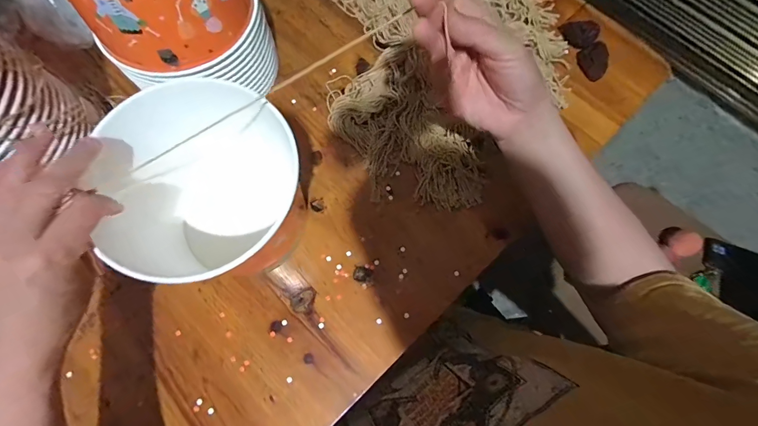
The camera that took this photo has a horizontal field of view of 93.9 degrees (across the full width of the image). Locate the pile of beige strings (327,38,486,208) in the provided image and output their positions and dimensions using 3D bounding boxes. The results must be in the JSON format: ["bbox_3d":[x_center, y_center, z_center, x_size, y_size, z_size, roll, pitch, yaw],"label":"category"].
[{"bbox_3d":[0.028,-0.091,0.410,0.127,0.036,0.201,-24,75,-7],"label":"pile of beige strings"}]

